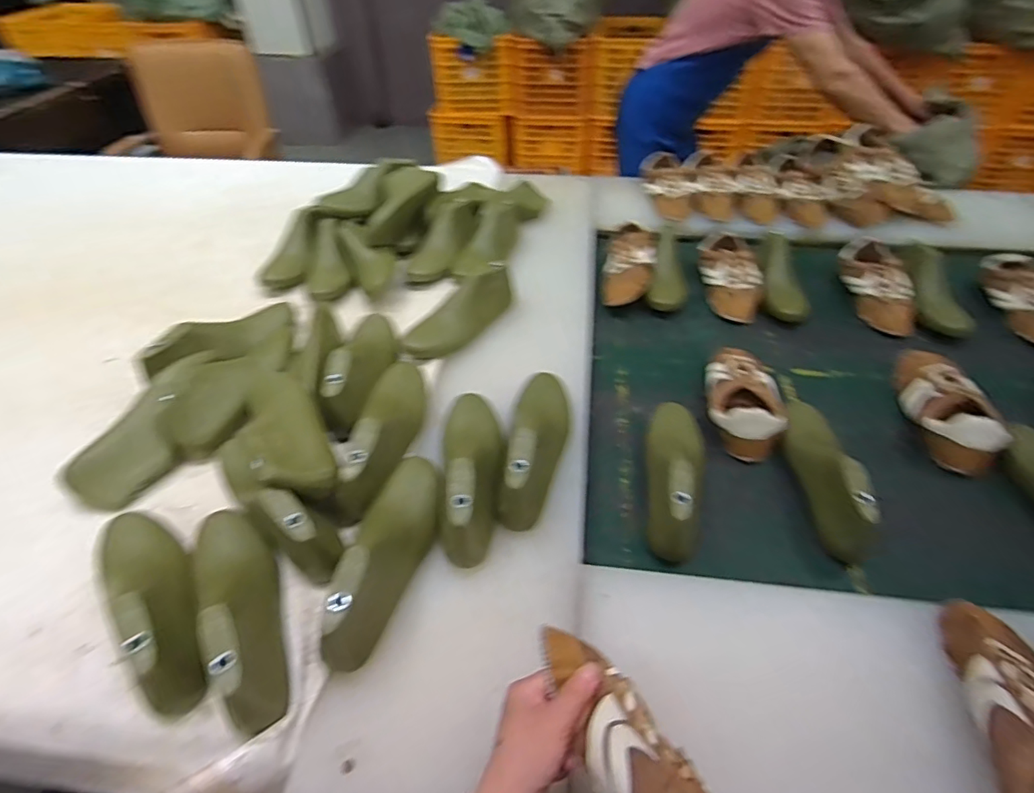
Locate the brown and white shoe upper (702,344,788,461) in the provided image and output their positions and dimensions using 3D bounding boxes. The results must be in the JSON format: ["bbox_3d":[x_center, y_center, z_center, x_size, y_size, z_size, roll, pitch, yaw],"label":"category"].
[{"bbox_3d":[0.344,-0.008,0.812,0.103,0.062,0.217,8,45,10],"label":"brown and white shoe upper"}]

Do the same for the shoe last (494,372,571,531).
[{"bbox_3d":[0.026,0.052,0.676,0.082,0.086,0.241,5,45,6],"label":"shoe last"}]

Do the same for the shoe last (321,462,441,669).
[{"bbox_3d":[-0.131,0.155,0.570,0.066,0.083,0.238,8,45,9],"label":"shoe last"}]

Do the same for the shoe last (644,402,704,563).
[{"bbox_3d":[0.209,0.083,0.699,0.081,0.088,0.259,9,45,11],"label":"shoe last"}]

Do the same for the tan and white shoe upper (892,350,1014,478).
[{"bbox_3d":[0.643,0.004,0.799,0.093,0.071,0.246,13,46,15],"label":"tan and white shoe upper"}]

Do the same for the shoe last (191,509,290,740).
[{"bbox_3d":[-0.283,0.202,0.540,0.070,0.095,0.247,-20,35,-22],"label":"shoe last"}]

